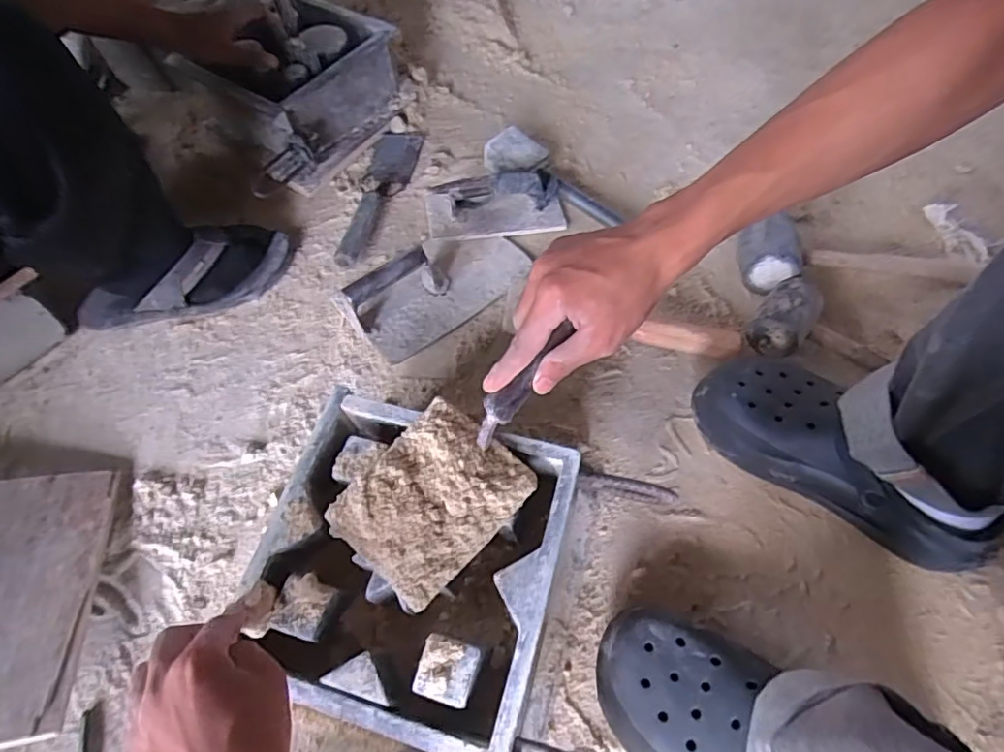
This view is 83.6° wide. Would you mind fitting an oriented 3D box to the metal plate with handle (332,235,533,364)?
[{"bbox_3d":[-0.083,-0.129,0.672,0.224,0.077,0.139,-37,67,-16],"label":"metal plate with handle"}]

